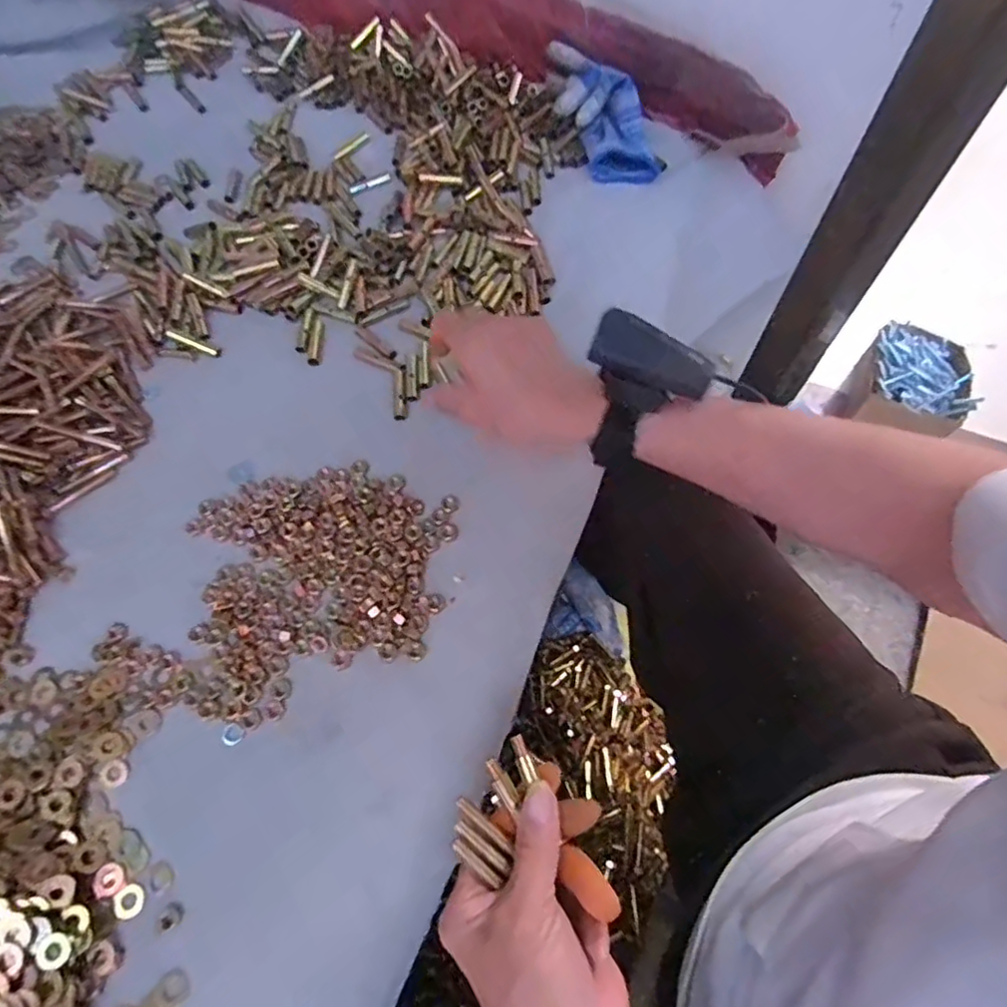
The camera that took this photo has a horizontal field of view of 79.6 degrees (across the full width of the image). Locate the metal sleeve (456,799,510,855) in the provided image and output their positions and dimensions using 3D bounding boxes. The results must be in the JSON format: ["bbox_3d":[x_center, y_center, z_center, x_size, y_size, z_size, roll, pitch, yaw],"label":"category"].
[{"bbox_3d":[-0.010,0.167,0.315,0.037,0.004,0.006,42,69,5],"label":"metal sleeve"}]

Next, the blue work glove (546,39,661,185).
[{"bbox_3d":[0.098,-0.393,0.605,0.069,0.055,0.176,-20,77,-10],"label":"blue work glove"}]

